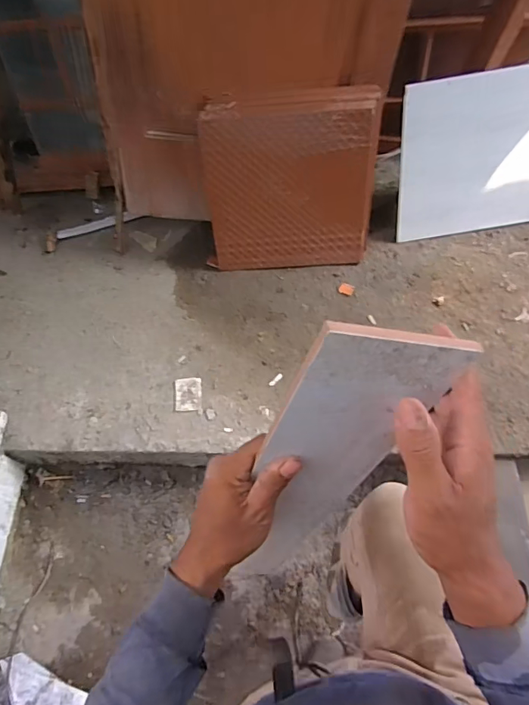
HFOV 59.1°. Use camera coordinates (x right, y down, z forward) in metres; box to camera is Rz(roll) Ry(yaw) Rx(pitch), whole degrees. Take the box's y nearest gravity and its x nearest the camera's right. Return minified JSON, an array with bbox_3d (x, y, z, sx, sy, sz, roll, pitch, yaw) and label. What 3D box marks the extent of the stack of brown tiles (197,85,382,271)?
[{"bbox_3d":[0.084,-0.540,1.528,0.534,0.549,0.109,-2,41,1],"label":"stack of brown tiles"}]

